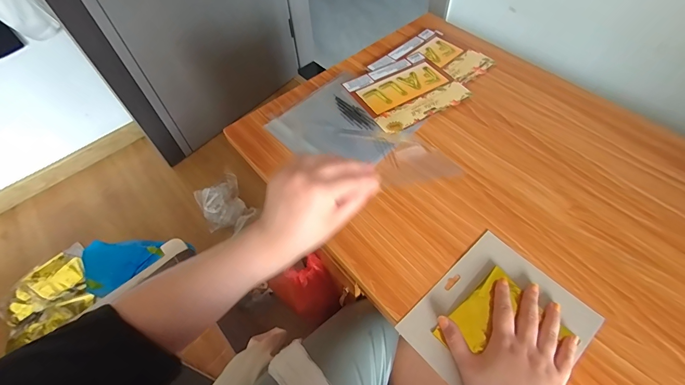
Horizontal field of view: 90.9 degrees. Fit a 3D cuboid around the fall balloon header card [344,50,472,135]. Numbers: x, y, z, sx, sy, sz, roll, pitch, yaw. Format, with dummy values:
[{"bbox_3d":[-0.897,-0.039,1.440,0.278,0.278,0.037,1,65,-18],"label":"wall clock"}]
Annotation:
[{"bbox_3d":[0.119,-0.194,0.636,0.185,0.007,0.158,-28,60,-16],"label":"fall balloon header card"}]

